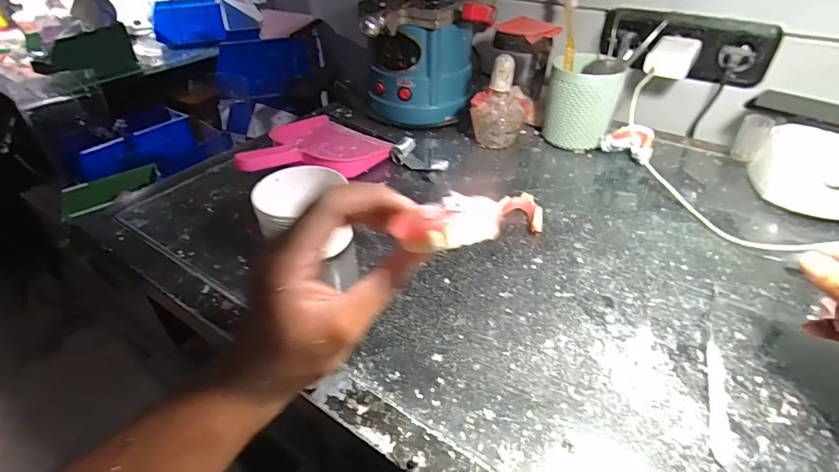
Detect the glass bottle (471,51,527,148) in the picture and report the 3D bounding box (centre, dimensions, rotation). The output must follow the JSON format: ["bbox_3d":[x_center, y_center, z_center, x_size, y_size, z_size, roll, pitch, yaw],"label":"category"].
[{"bbox_3d":[0.110,-0.182,0.598,0.074,0.114,0.057,8,40,9],"label":"glass bottle"}]

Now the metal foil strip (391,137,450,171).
[{"bbox_3d":[0.000,-0.106,0.574,0.073,0.024,0.035,26,46,28],"label":"metal foil strip"}]

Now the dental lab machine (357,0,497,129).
[{"bbox_3d":[-0.004,-0.279,0.665,0.167,0.173,0.165,-8,41,-10],"label":"dental lab machine"}]

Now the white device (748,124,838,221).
[{"bbox_3d":[0.452,-0.069,0.492,0.116,0.076,0.079,25,46,26],"label":"white device"}]

